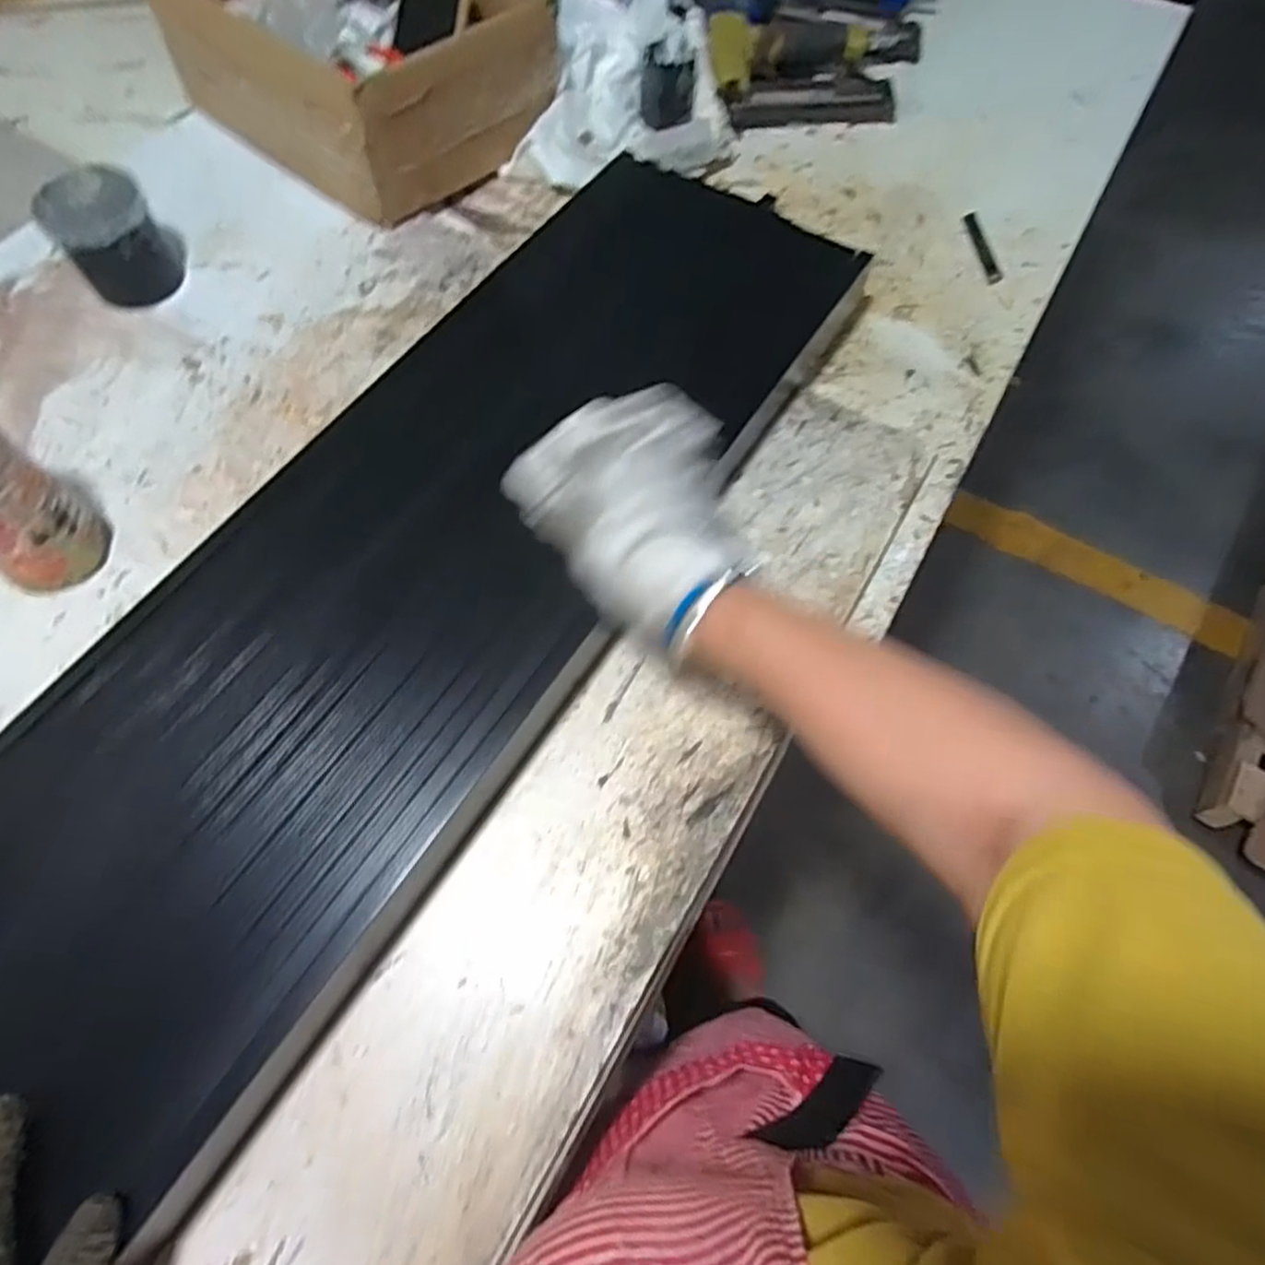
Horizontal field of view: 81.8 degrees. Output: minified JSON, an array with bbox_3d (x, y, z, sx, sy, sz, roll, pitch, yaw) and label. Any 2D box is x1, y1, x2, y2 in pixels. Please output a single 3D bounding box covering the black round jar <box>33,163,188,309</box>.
[{"bbox_3d":[-0.433,-0.333,0.616,0.081,0.076,0.081,1,66,-2],"label":"black round jar"}]

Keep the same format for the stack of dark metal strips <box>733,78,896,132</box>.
[{"bbox_3d":[0.189,-0.561,0.775,0.170,0.020,0.048,-7,66,-5],"label":"stack of dark metal strips"}]

